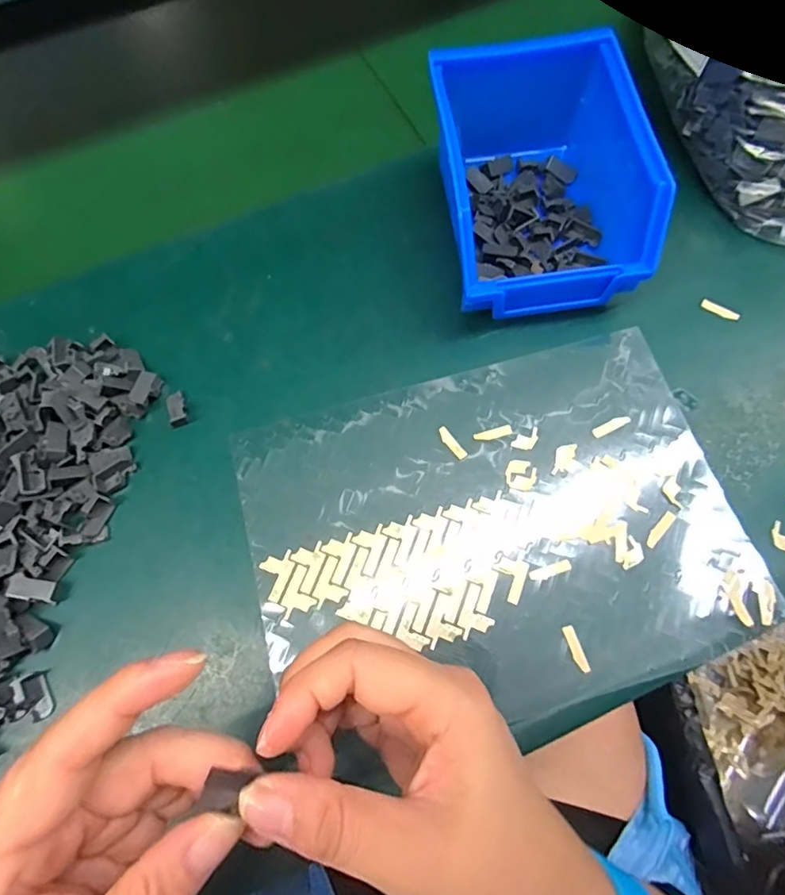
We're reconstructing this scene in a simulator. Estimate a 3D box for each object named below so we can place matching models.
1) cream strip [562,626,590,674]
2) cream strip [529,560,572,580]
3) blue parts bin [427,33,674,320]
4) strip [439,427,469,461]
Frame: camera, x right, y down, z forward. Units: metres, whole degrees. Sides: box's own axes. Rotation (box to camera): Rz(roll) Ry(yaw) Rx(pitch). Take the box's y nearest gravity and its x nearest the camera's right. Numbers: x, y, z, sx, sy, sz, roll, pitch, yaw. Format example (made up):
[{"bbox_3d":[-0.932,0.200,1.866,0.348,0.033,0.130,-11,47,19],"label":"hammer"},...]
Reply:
[{"bbox_3d":[0.089,0.098,0.257,0.005,0.004,0.022,-19,62,3],"label":"cream strip"},{"bbox_3d":[0.081,0.063,0.271,0.022,0.004,0.005,-17,70,-4],"label":"cream strip"},{"bbox_3d":[0.083,-0.152,0.310,0.103,0.074,0.139,-7,69,0],"label":"blue parts bin"},{"bbox_3d":[0.033,-0.002,0.297,0.006,0.004,0.022,-36,72,-9],"label":"strip"}]

